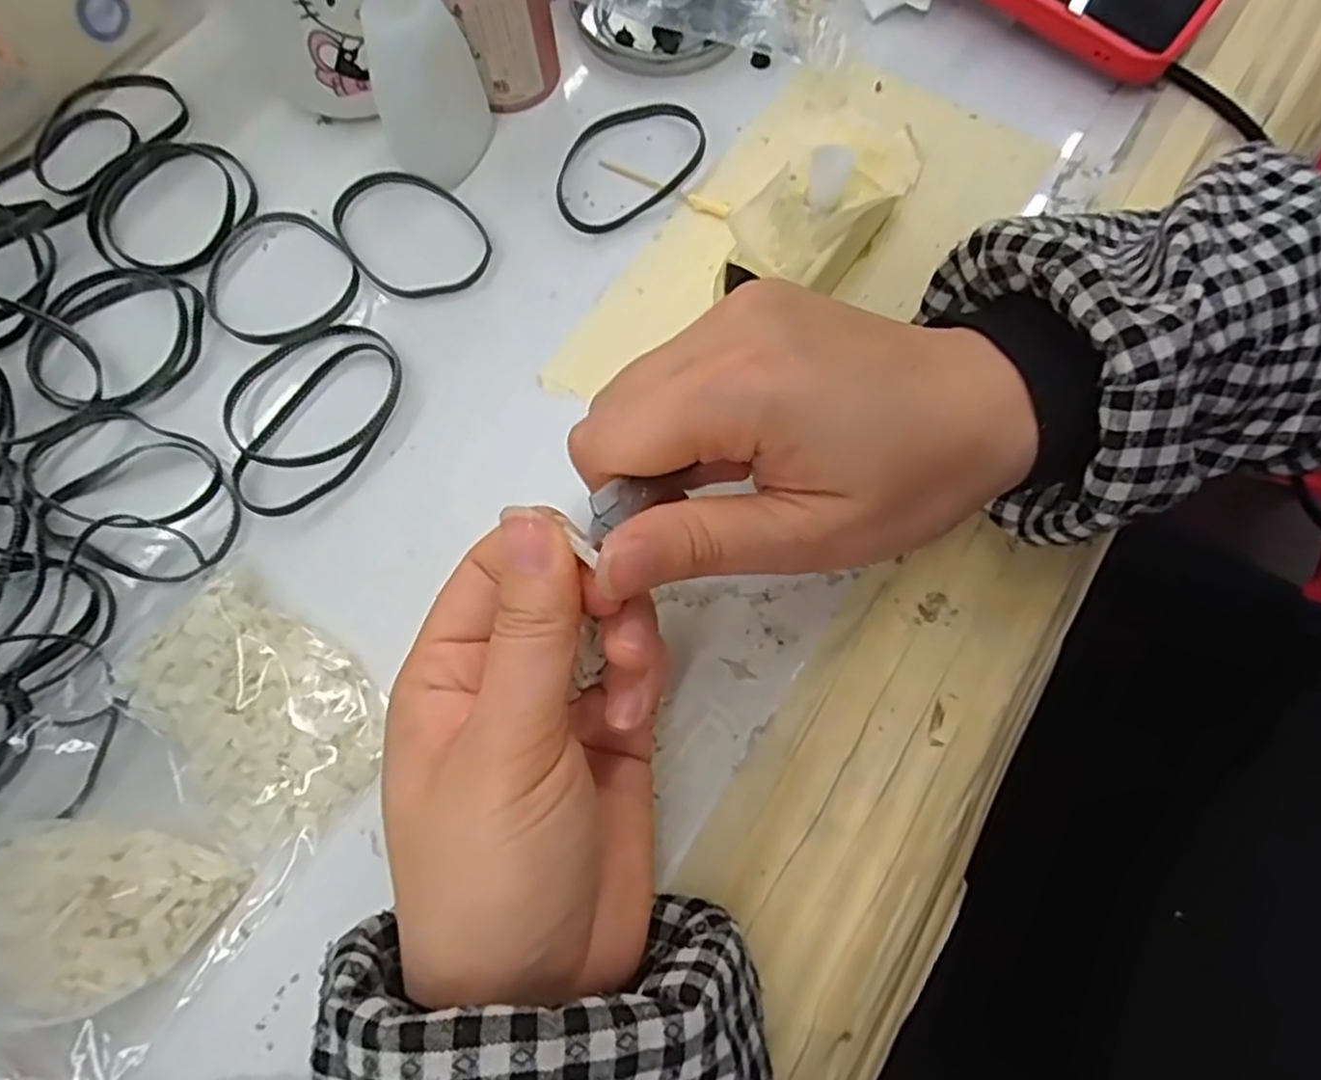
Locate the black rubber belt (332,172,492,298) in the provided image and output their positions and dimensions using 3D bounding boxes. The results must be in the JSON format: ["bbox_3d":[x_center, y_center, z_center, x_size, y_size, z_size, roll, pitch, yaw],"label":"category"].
[{"bbox_3d":[-0.100,-0.122,0.297,0.069,0.004,0.047,36,77,12],"label":"black rubber belt"}]

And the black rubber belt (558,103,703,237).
[{"bbox_3d":[-0.015,-0.155,0.308,0.072,0.006,0.048,-36,72,-8],"label":"black rubber belt"}]

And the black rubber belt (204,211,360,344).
[{"bbox_3d":[-0.148,-0.101,0.292,0.063,0.006,0.056,41,78,13],"label":"black rubber belt"}]

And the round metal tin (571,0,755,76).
[{"bbox_3d":[0.004,-0.239,0.324,0.071,0.014,0.078,-1,72,2],"label":"round metal tin"}]

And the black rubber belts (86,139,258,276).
[{"bbox_3d":[-0.197,-0.135,0.301,0.061,0.007,0.064,-1,72,2],"label":"black rubber belts"}]

